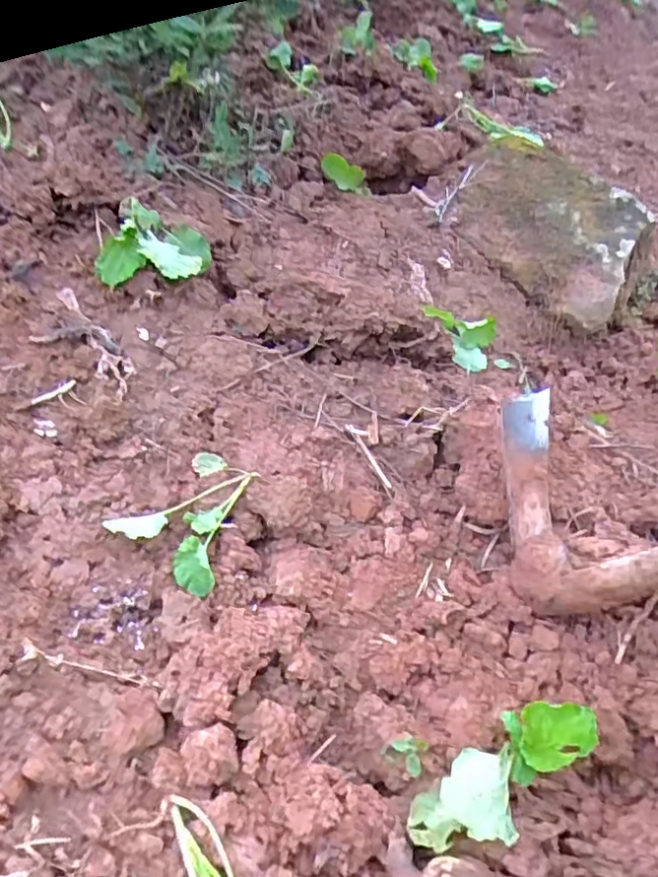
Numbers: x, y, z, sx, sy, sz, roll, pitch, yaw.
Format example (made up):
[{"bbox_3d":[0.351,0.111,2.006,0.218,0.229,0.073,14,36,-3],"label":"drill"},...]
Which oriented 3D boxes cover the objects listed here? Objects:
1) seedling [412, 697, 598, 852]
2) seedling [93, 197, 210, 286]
[{"bbox_3d":[0.130,0.245,0.455,0.146,0.087,0.067,-27,48,-18],"label":"seedling"},{"bbox_3d":[-0.217,-0.243,0.780,0.129,0.052,0.105,0,45,8],"label":"seedling"}]

